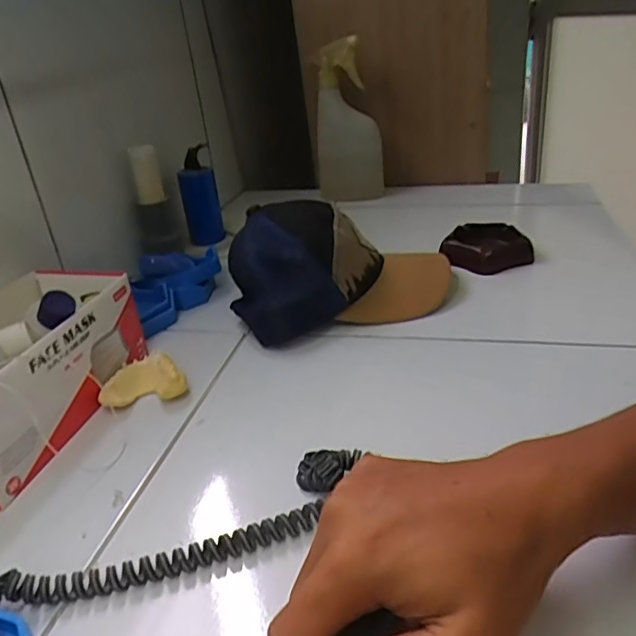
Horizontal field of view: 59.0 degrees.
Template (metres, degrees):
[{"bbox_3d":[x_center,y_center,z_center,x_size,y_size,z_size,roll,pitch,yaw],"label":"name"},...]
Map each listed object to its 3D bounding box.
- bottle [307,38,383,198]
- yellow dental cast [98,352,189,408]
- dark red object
[{"bbox_3d":[0.047,-0.304,0.889,0.105,0.239,0.084,-2,28,8],"label":"bottle"},{"bbox_3d":[-0.146,0.055,0.475,0.069,0.031,0.042,-9,28,-8],"label":"yellow dental cast"},{"bbox_3d":[0.206,-0.086,0.671,0.096,0.029,0.110,9,31,28],"label":"dark red object"}]

